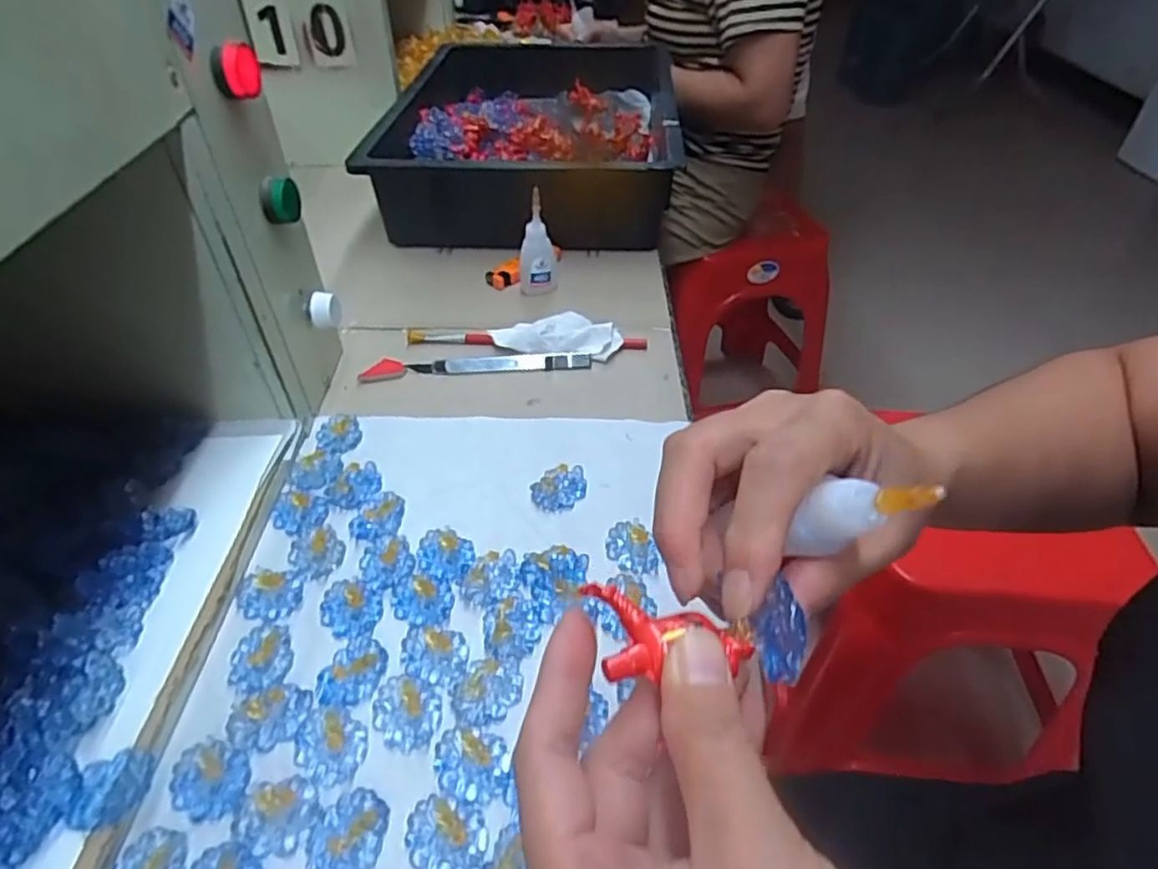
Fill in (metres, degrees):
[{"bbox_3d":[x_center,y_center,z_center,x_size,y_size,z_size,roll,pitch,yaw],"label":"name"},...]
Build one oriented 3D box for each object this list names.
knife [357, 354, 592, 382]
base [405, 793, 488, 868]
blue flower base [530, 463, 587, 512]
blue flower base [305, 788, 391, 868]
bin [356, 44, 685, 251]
[{"bbox_3d":[-0.080,-0.056,0.531,0.178,0.016,0.017,-1,42,-7],"label":"knife"},{"bbox_3d":[-0.057,0.170,0.282,0.035,0.011,0.031,11,50,7],"label":"base"},{"bbox_3d":[-0.012,0.032,0.430,0.036,0.011,0.030,-14,44,-11],"label":"blue flower base"},{"bbox_3d":[-0.099,0.171,0.284,0.031,0.006,0.037,2,43,7],"label":"blue flower base"},{"bbox_3d":[-0.053,-0.358,0.784,0.305,0.096,0.440,-1,43,4],"label":"bin"}]

